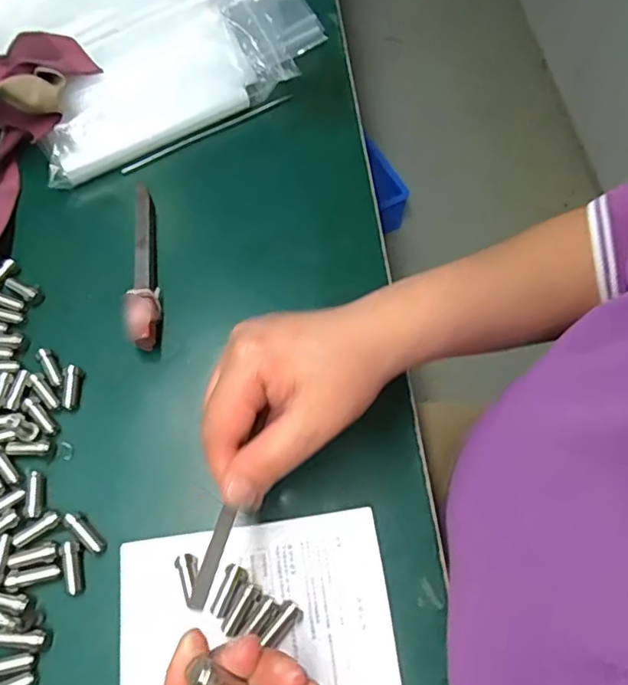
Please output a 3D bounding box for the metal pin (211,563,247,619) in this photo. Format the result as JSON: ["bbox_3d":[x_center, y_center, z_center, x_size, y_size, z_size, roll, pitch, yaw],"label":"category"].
[{"bbox_3d":[-0.045,0.131,0.304,0.012,0.005,0.027,23,67,11],"label":"metal pin"}]

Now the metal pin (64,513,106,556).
[{"bbox_3d":[-0.128,0.107,0.323,0.029,0.008,0.007,40,71,17],"label":"metal pin"}]

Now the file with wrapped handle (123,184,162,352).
[{"bbox_3d":[-0.115,-0.059,0.389,0.018,0.026,0.136,-6,65,-3],"label":"file with wrapped handle"}]

